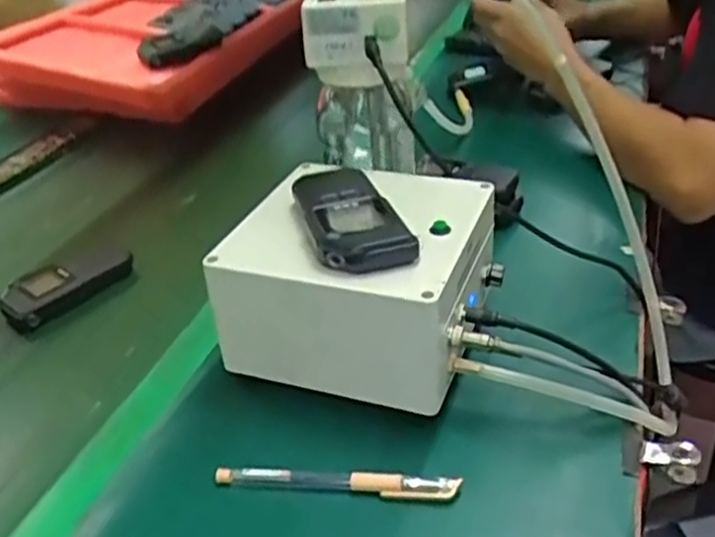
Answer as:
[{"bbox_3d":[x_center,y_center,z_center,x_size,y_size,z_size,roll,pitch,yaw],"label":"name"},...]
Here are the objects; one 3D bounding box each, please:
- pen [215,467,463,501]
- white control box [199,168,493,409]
[{"bbox_3d":[-0.013,0.127,0.445,0.147,0.010,0.012,2,33,9],"label":"pen"},{"bbox_3d":[0.006,0.012,0.534,0.160,0.111,0.152,9,34,18],"label":"white control box"}]

